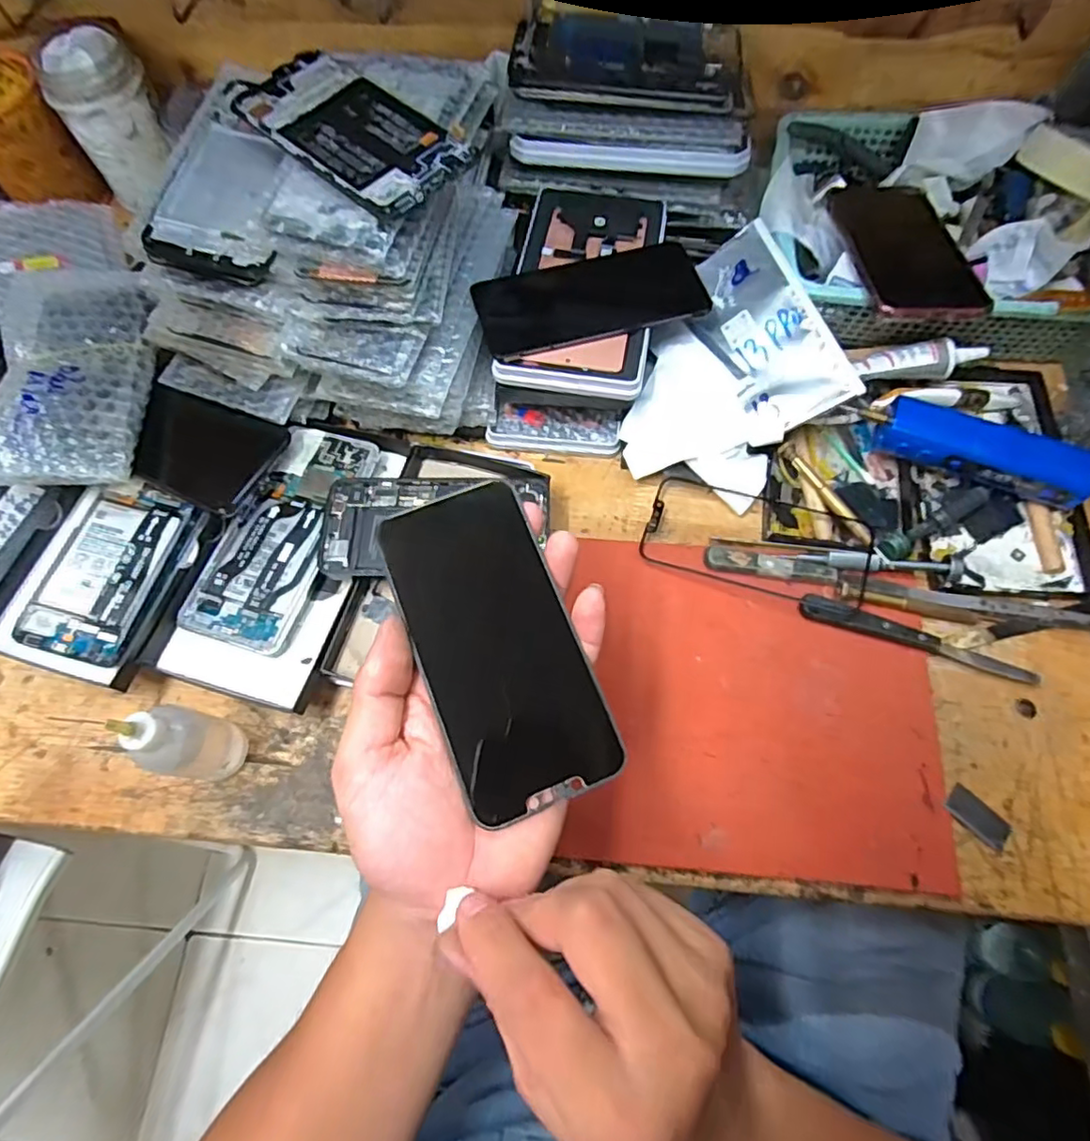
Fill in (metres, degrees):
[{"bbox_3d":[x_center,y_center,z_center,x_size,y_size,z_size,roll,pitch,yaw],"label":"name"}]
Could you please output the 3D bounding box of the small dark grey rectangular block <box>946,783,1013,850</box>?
[{"bbox_3d":[0.259,0.147,0.366,0.038,0.004,0.019,41,75,16],"label":"small dark grey rectangular block"}]

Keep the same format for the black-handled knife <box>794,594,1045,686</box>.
[{"bbox_3d":[0.242,0.043,0.399,0.149,0.013,0.019,16,69,8],"label":"black-handled knife"}]

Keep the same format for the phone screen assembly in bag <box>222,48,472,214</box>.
[{"bbox_3d":[-0.116,-0.259,0.359,0.157,0.006,0.069,40,74,15],"label":"phone screen assembly in bag"}]

